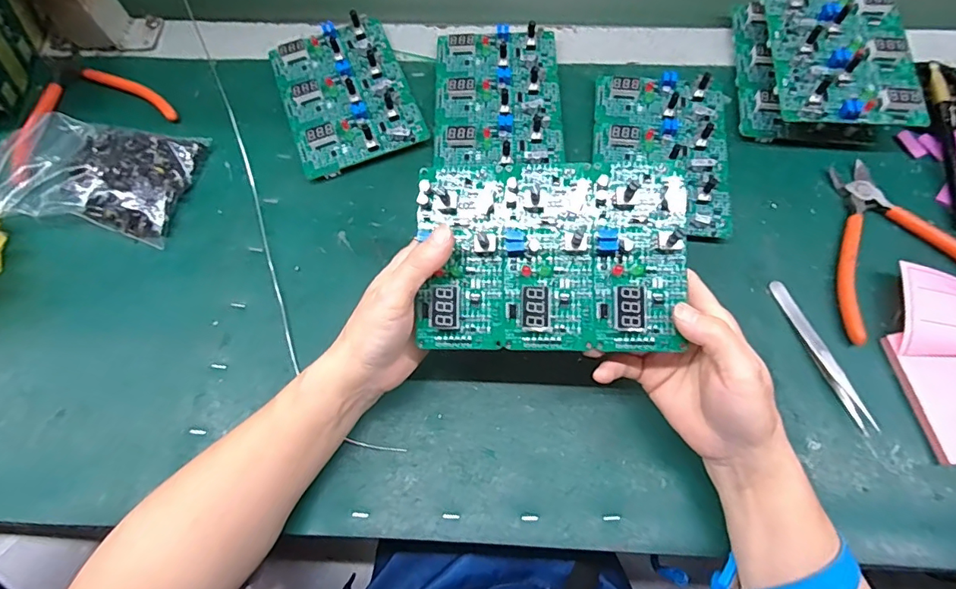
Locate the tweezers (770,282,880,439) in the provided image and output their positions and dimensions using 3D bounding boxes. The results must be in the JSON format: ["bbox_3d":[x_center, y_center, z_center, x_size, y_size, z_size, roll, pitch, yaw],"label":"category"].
[{"bbox_3d":[0.238,0.040,0.340,0.011,0.011,0.113,-18,69,-5],"label":"tweezers"}]

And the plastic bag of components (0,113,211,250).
[{"bbox_3d":[-0.309,-0.097,0.395,0.146,0.032,0.097,7,69,5],"label":"plastic bag of components"}]

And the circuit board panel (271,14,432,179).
[{"bbox_3d":[-0.115,-0.174,0.425,0.106,0.020,0.142,-20,69,-6],"label":"circuit board panel"}]

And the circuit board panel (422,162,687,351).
[{"bbox_3d":[0.040,-0.021,0.272,0.144,0.012,0.100,0,87,6],"label":"circuit board panel"}]

